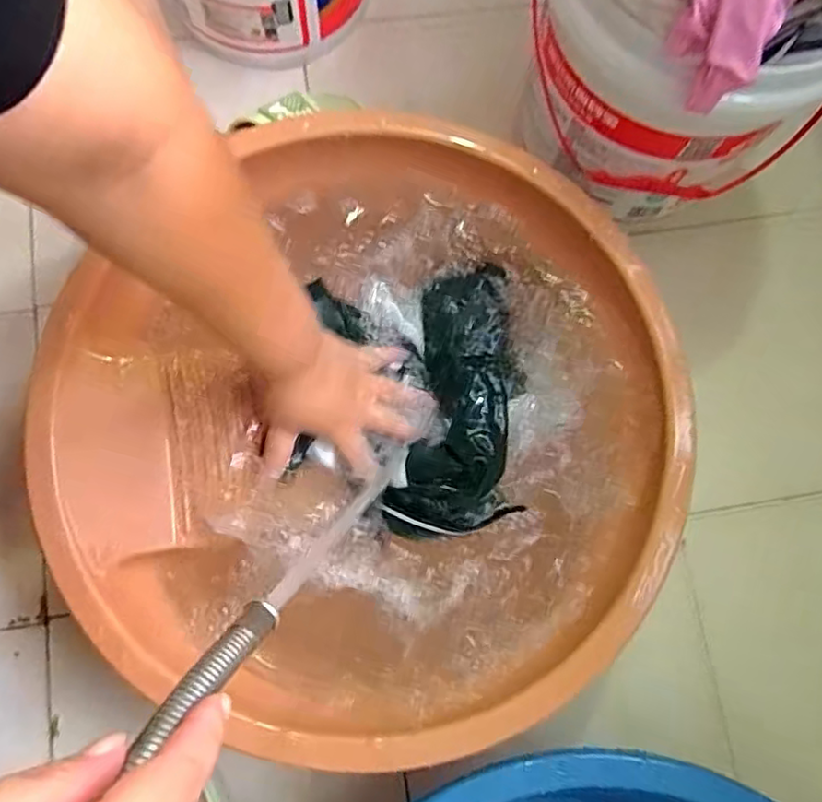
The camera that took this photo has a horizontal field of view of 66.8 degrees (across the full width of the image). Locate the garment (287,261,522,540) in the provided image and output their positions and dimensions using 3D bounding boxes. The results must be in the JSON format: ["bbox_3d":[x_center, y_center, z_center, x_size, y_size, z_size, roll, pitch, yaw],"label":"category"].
[{"bbox_3d":[-0.002,-0.004,0.515,0.169,0.032,0.220,1,78,0],"label":"garment"}]

